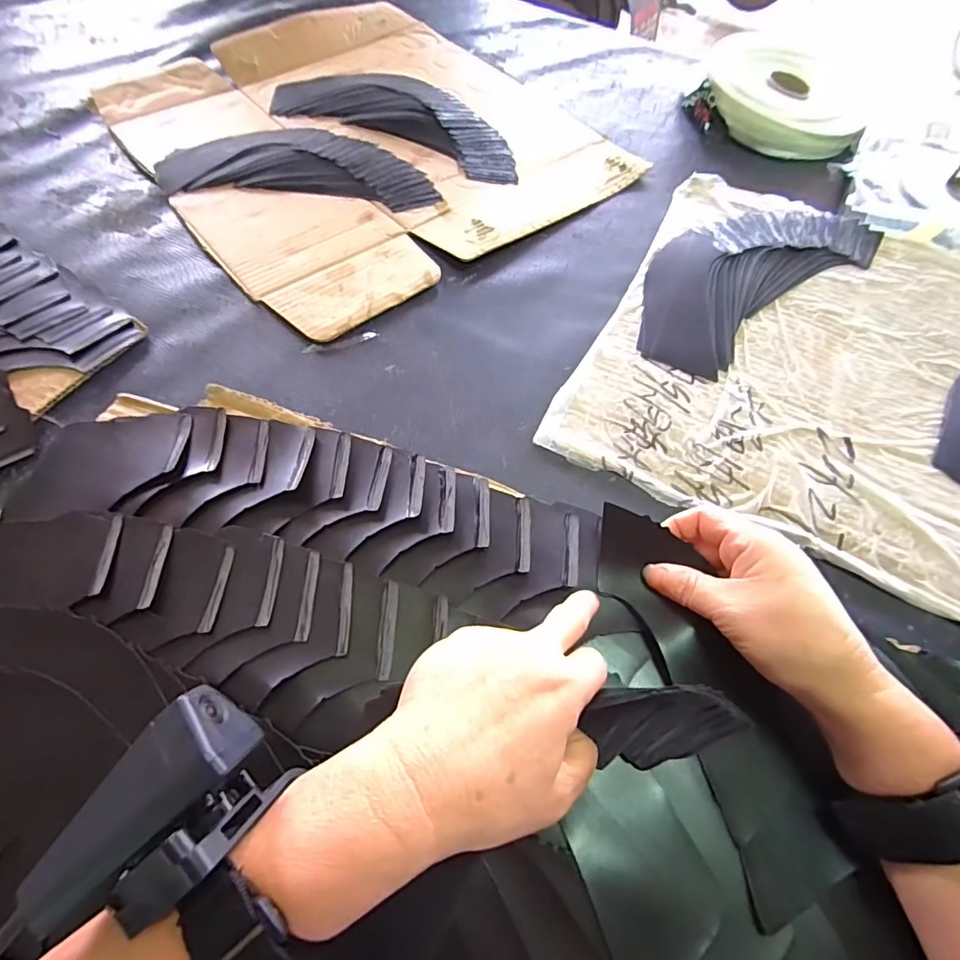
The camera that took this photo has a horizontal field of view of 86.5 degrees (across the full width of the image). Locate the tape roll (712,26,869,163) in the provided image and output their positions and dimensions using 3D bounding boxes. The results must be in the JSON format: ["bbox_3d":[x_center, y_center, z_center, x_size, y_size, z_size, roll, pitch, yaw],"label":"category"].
[{"bbox_3d":[0.335,-0.421,0.564,0.164,0.052,0.164,19,61,8],"label":"tape roll"}]

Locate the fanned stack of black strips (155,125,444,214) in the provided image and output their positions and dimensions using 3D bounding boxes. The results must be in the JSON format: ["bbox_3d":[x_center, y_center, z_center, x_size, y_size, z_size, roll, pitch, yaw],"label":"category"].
[{"bbox_3d":[-0.170,-0.315,0.502,0.260,0.009,0.125,5,60,0],"label":"fanned stack of black strips"}]

